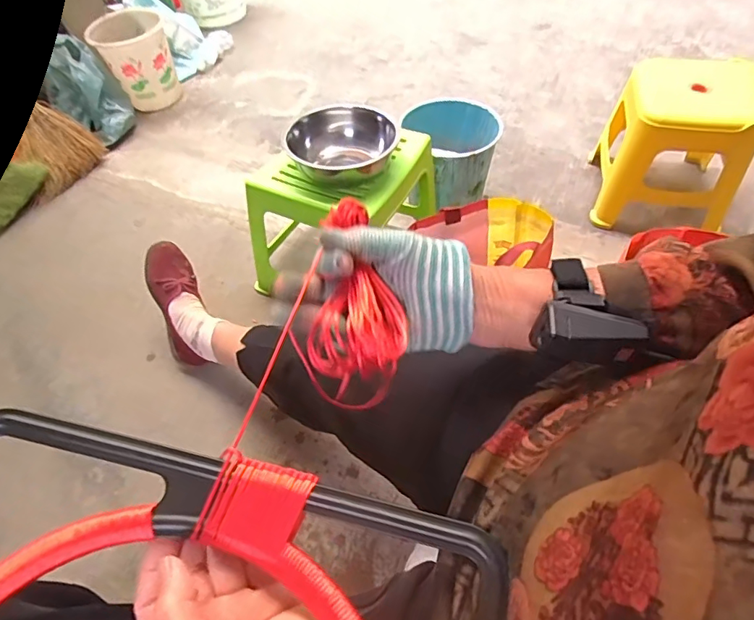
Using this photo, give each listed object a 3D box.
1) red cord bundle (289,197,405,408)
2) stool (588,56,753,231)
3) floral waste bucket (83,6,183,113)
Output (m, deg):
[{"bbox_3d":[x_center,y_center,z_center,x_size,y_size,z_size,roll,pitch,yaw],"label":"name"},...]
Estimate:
[{"bbox_3d":[-0.018,-0.008,0.362,0.073,0.033,0.152,0,76,5],"label":"red cord bundle"},{"bbox_3d":[0.665,-0.374,1.087,0.271,0.297,0.232,11,56,12],"label":"stool"},{"bbox_3d":[-0.753,-0.783,1.560,0.210,0.249,0.208,-2,54,3],"label":"floral waste bucket"}]

